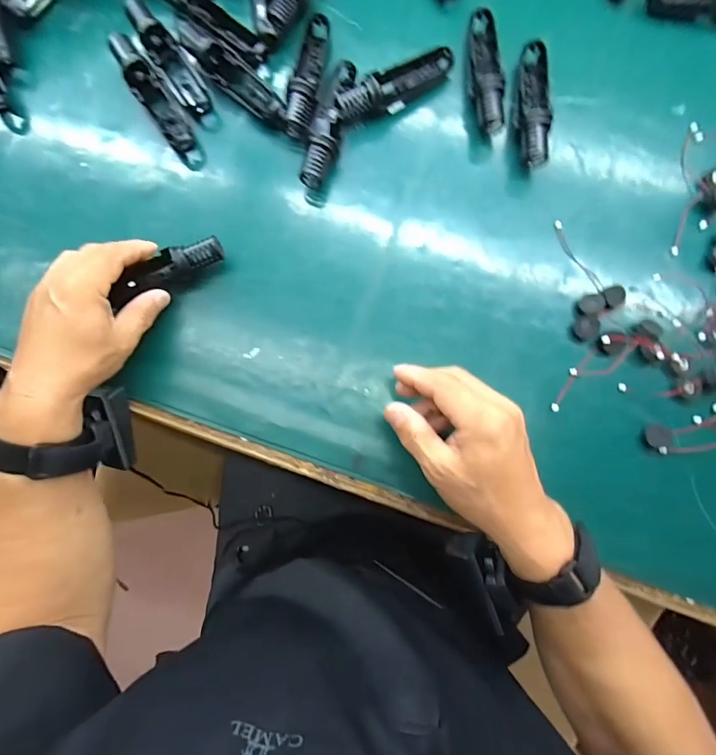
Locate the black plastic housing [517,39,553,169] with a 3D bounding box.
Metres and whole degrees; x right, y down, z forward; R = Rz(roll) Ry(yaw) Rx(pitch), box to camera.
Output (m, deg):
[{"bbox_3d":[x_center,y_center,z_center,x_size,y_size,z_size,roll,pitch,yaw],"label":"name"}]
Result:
[{"bbox_3d":[0.168,-0.258,0.384,0.027,0.031,0.124,5,84,3],"label":"black plastic housing"}]

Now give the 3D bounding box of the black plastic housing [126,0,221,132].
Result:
[{"bbox_3d":[-0.177,-0.302,0.395,0.032,0.025,0.128,-34,100,-2],"label":"black plastic housing"}]

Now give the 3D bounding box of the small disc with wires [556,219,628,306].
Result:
[{"bbox_3d":[0.211,-0.106,0.370,0.023,0.009,0.094,-28,84,-1],"label":"small disc with wires"}]

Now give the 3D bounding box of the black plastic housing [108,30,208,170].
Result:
[{"bbox_3d":[-0.192,-0.264,0.390,0.029,0.025,0.129,-34,92,7],"label":"black plastic housing"}]

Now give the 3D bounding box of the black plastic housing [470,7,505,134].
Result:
[{"bbox_3d":[0.122,-0.291,0.388,0.030,0.033,0.126,-4,84,2],"label":"black plastic housing"}]

